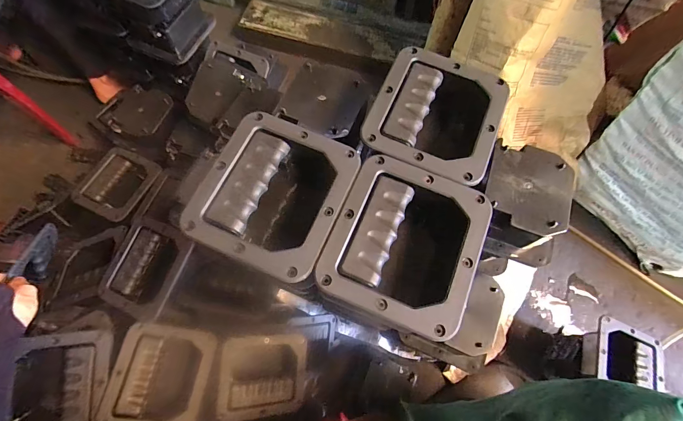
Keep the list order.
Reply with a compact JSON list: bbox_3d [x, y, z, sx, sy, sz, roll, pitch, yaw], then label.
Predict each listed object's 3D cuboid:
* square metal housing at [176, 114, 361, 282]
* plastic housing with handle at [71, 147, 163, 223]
[{"bbox_3d":[-0.065,-0.012,0.342,0.132,0.051,0.144,23,70,8],"label":"square metal housing"},{"bbox_3d":[-0.487,-0.062,0.723,0.132,0.037,0.150,23,70,8],"label":"plastic housing with handle"}]

